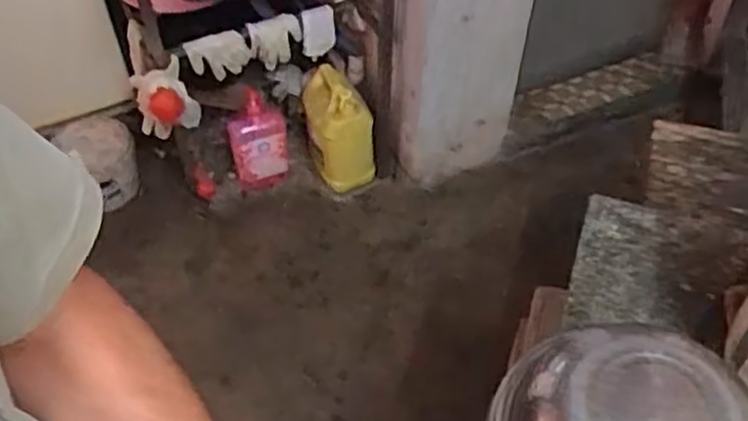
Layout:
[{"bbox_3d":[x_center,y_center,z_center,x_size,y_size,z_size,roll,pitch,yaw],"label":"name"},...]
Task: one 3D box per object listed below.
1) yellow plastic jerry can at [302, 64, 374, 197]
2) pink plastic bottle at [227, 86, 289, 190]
[{"bbox_3d":[-0.083,-0.177,1.804,0.162,0.309,0.129,-3,50,-2],"label":"yellow plastic jerry can"},{"bbox_3d":[-0.283,-0.173,1.819,0.137,0.254,0.083,-10,51,-8],"label":"pink plastic bottle"}]

